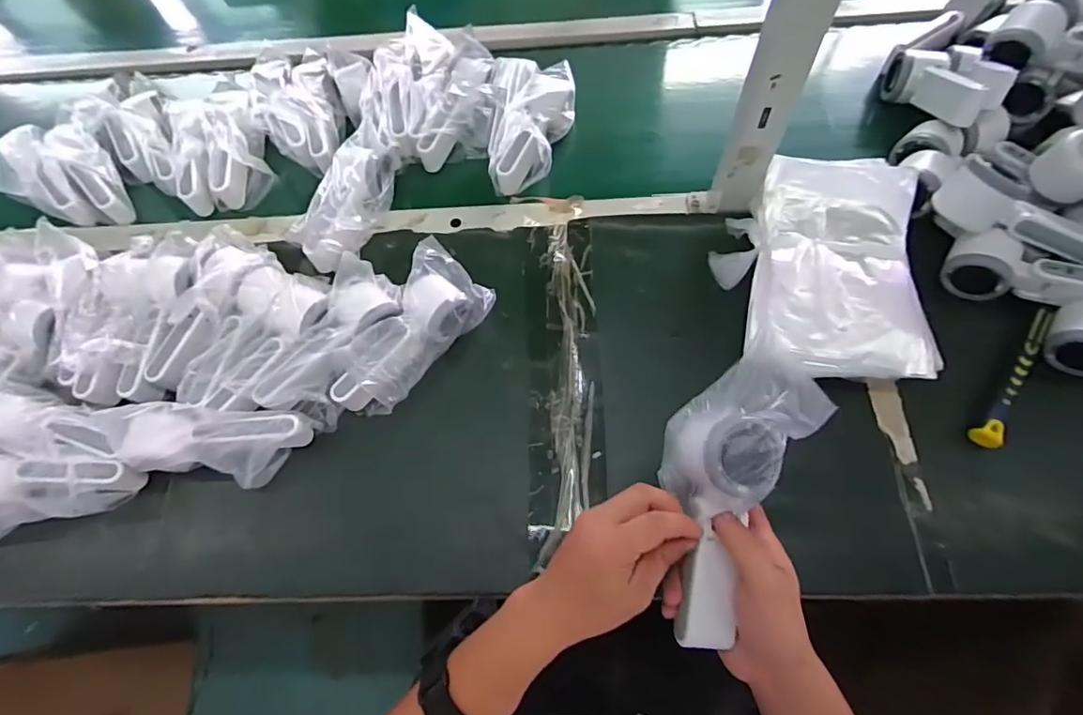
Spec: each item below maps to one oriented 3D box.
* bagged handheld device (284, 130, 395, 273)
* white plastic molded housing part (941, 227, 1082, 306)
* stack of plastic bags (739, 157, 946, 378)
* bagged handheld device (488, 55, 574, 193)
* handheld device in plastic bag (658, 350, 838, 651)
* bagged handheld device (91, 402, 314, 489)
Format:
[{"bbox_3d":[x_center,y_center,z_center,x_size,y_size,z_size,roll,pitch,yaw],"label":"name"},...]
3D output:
[{"bbox_3d":[-0.225,-0.184,0.622,0.069,0.065,0.178,10,67,8],"label":"bagged handheld device"},{"bbox_3d":[0.493,-0.078,0.507,0.166,0.051,0.050,20,71,28],"label":"white plastic molded housing part"},{"bbox_3d":[0.301,-0.094,0.530,0.179,0.061,0.243,10,67,8],"label":"stack of plastic bags"},{"bbox_3d":[-0.010,-0.303,0.655,0.102,0.070,0.172,-1,66,3],"label":"bagged handheld device"},{"bbox_3d":[0.139,0.099,0.383,0.106,0.051,0.216,19,83,10],"label":"handheld device in plastic bag"},{"bbox_3d":[-0.319,0.085,0.505,0.178,0.044,0.071,5,69,-12],"label":"bagged handheld device"}]

